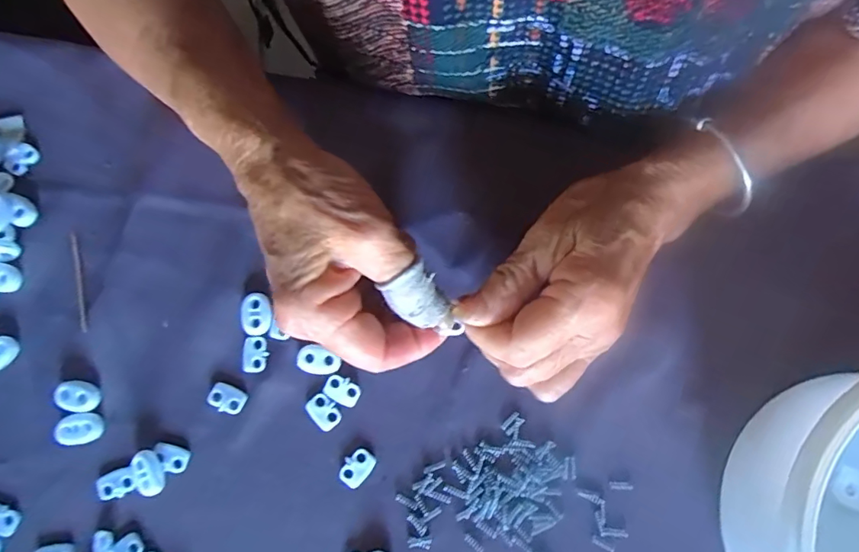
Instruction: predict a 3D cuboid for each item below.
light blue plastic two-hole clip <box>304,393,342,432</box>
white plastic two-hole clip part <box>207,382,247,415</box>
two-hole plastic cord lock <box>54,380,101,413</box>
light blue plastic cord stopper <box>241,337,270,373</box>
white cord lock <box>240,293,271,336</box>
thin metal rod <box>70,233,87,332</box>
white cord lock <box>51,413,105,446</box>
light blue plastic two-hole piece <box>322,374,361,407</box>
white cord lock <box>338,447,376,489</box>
[{"bbox_3d":[-0.056,0.072,0.263,0.019,0.004,0.014,43,83,7],"label":"light blue plastic two-hole clip"},{"bbox_3d":[-0.107,0.065,0.264,0.019,0.004,0.013,24,81,4],"label":"white plastic two-hole clip part"},{"bbox_3d":[-0.182,0.062,0.260,0.021,0.006,0.016,9,80,2],"label":"two-hole plastic cord lock"},{"bbox_3d":[-0.094,0.042,0.267,0.014,0.004,0.019,6,80,1],"label":"light blue plastic cord stopper"},{"bbox_3d":[-0.093,0.020,0.270,0.016,0.005,0.022,5,80,1],"label":"white cord lock"},{"bbox_3d":[-0.191,0.003,0.272,0.004,0.004,0.055,-13,80,-2],"label":"thin metal rod"},{"bbox_3d":[-0.181,0.079,0.258,0.023,0.005,0.016,-9,80,-1],"label":"white cord lock"},{"bbox_3d":[-0.047,0.060,0.265,0.019,0.004,0.014,21,81,4],"label":"light blue plastic two-hole piece"},{"bbox_3d":[-0.038,0.099,0.260,0.014,0.004,0.019,36,82,6],"label":"white cord lock"}]

